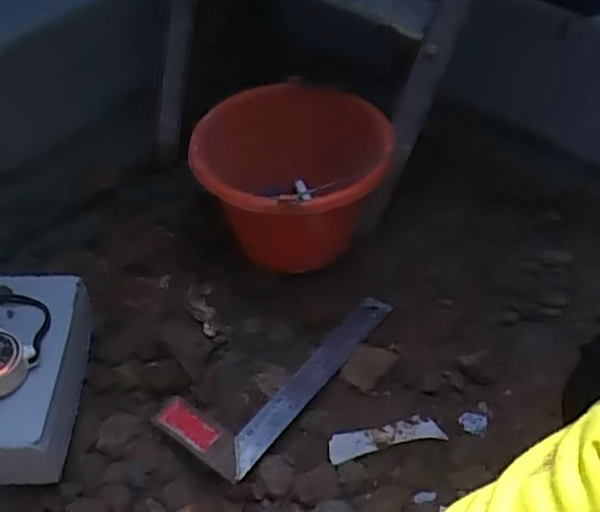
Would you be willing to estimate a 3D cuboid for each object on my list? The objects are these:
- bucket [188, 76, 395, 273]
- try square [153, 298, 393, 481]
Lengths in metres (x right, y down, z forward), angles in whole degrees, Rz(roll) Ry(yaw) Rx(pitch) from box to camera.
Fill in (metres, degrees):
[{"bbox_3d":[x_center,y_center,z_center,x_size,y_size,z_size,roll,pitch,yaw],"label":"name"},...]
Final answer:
[{"bbox_3d":[-0.029,-0.097,0.791,0.269,0.187,0.254,0,50,0],"label":"bucket"},{"bbox_3d":[-0.019,0.121,0.712,0.120,0.030,0.296,32,57,24],"label":"try square"}]

